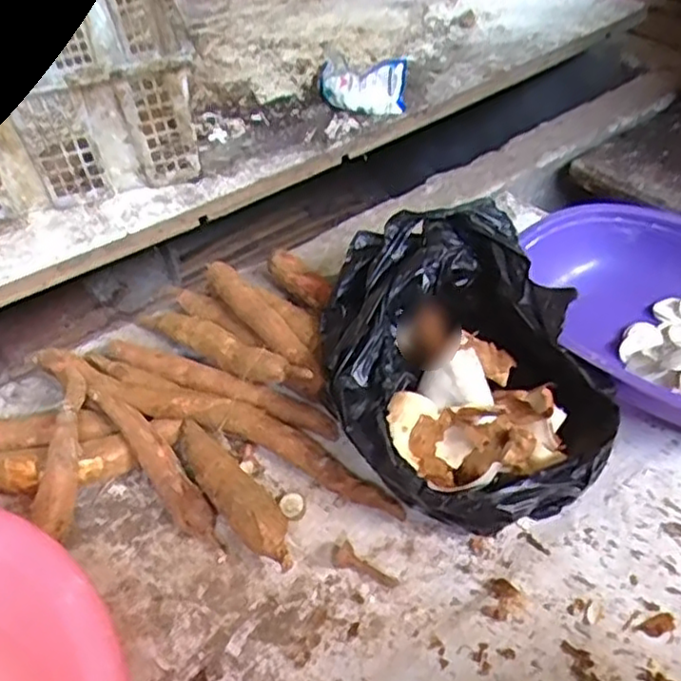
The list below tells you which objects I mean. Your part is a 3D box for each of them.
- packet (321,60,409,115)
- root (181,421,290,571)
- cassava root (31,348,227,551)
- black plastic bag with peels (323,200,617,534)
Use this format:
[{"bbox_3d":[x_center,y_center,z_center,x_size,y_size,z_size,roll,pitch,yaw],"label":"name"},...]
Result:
[{"bbox_3d":[0.030,-0.348,0.970,0.122,0.068,0.049,2,47,9],"label":"packet"},{"bbox_3d":[-0.087,0.118,0.569,0.040,0.040,0.168,-30,48,-21],"label":"root"},{"bbox_3d":[-0.190,0.077,0.620,0.035,0.051,0.275,-36,50,-25],"label":"cassava root"},{"bbox_3d":[0.097,0.021,0.584,0.202,0.106,0.276,-13,44,-4],"label":"black plastic bag with peels"}]

